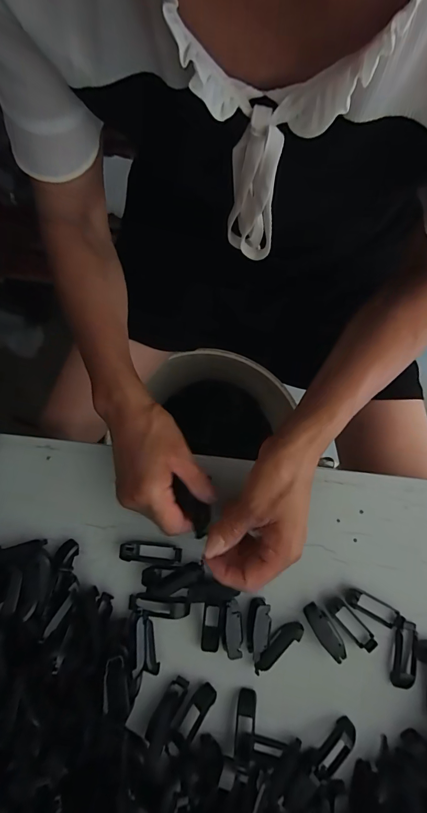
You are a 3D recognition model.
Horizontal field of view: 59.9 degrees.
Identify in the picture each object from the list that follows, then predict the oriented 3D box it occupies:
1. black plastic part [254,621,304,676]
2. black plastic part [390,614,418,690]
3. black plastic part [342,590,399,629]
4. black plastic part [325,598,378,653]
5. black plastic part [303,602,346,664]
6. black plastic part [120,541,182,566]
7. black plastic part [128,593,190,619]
[{"bbox_3d":[0.057,0.215,0.332,0.055,0.014,0.013,-42,85,-2],"label":"black plastic part"},{"bbox_3d":[0.169,0.218,0.326,0.022,0.004,0.059,11,85,3],"label":"black plastic part"},{"bbox_3d":[0.142,0.180,0.330,0.049,0.006,0.017,28,86,4],"label":"black plastic part"},{"bbox_3d":[0.124,0.195,0.330,0.017,0.006,0.051,-43,85,-2],"label":"black plastic part"},{"bbox_3d":[0.099,0.199,0.328,0.017,0.014,0.046,-32,85,-1],"label":"black plastic part"},{"bbox_3d":[-0.058,0.137,0.344,0.056,0.010,0.018,8,85,3],"label":"black plastic part"},{"bbox_3d":[-0.051,0.183,0.339,0.056,0.007,0.020,5,85,2],"label":"black plastic part"}]

